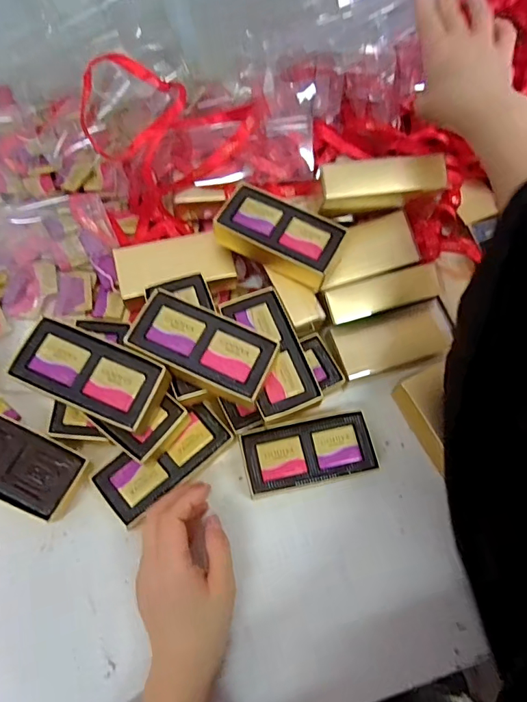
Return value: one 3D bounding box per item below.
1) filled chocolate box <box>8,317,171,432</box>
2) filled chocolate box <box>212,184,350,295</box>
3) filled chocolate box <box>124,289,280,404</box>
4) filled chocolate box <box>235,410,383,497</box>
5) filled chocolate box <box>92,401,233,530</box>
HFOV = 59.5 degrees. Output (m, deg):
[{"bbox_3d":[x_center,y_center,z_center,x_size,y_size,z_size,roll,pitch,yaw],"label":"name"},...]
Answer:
[{"bbox_3d":[-0.136,0.019,0.365,0.108,0.025,0.056,22,68,7],"label":"filled chocolate box"},{"bbox_3d":[0.015,-0.107,0.431,0.111,0.033,0.064,25,68,8],"label":"filled chocolate box"},{"bbox_3d":[-0.049,-0.003,0.379,0.115,0.028,0.061,25,68,8],"label":"filled chocolate box"},{"bbox_3d":[0.039,0.092,0.410,0.111,0.029,0.053,-11,71,-6],"label":"filled chocolate box"},{"bbox_3d":[-0.084,0.093,0.400,0.113,0.031,0.054,-38,74,-16],"label":"filled chocolate box"}]

